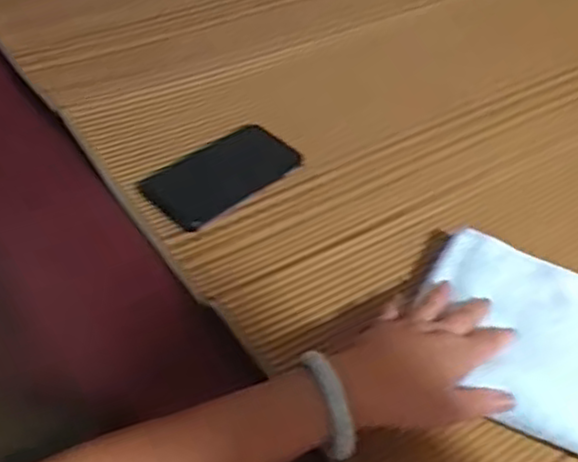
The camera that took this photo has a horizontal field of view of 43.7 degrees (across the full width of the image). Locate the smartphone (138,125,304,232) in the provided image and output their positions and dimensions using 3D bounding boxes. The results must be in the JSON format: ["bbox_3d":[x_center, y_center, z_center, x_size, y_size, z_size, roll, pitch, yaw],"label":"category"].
[{"bbox_3d":[-0.069,-0.060,0.735,0.091,0.012,0.155,36,55,24],"label":"smartphone"}]

